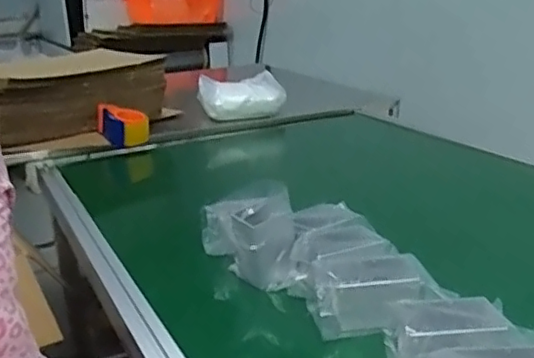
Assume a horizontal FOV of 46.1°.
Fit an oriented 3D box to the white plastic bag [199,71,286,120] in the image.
[{"bbox_3d":[-0.068,-0.228,1.761,0.240,0.119,0.072,-14,21,-20],"label":"white plastic bag"}]

